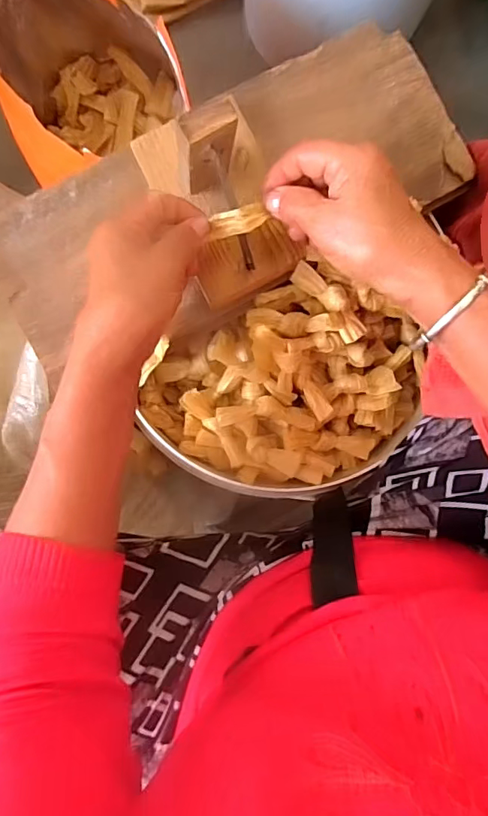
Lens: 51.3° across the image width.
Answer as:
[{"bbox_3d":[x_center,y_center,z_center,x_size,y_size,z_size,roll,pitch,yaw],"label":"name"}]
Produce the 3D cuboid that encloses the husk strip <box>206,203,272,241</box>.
[{"bbox_3d":[-0.005,-0.128,0.352,0.043,0.013,0.017,-17,90,5],"label":"husk strip"}]

